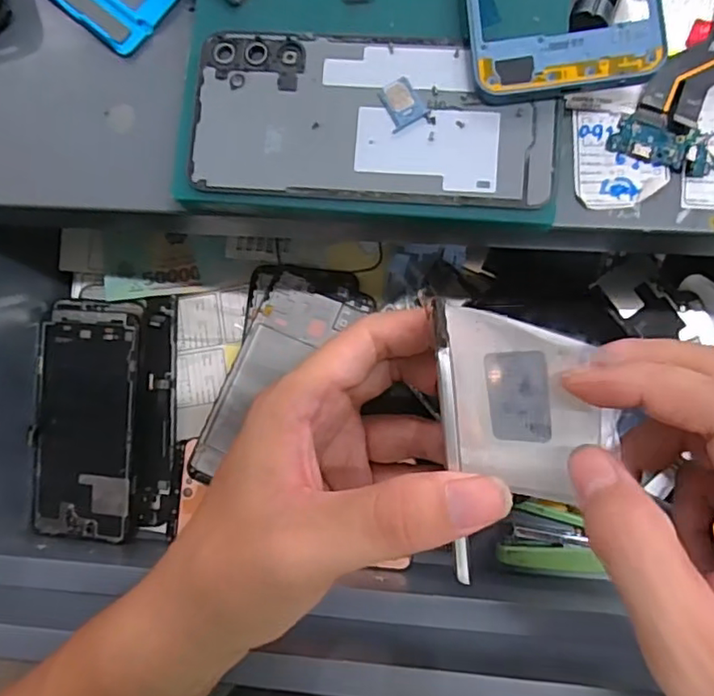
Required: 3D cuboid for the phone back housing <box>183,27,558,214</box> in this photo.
[{"bbox_3d":[0.006,-0.099,0.255,0.152,0.004,0.072,4,86,5],"label":"phone back housing"}]

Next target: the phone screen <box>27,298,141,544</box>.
[{"bbox_3d":[-0.186,0.050,0.411,0.073,0.011,0.162,3,92,11],"label":"phone screen"}]

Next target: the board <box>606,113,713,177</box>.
[{"bbox_3d":[0.136,-0.089,0.259,0.045,0.004,0.020,21,85,7],"label":"board"}]

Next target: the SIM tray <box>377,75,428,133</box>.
[{"bbox_3d":[0.019,-0.104,0.252,0.016,0.004,0.020,-28,81,1],"label":"SIM tray"}]

